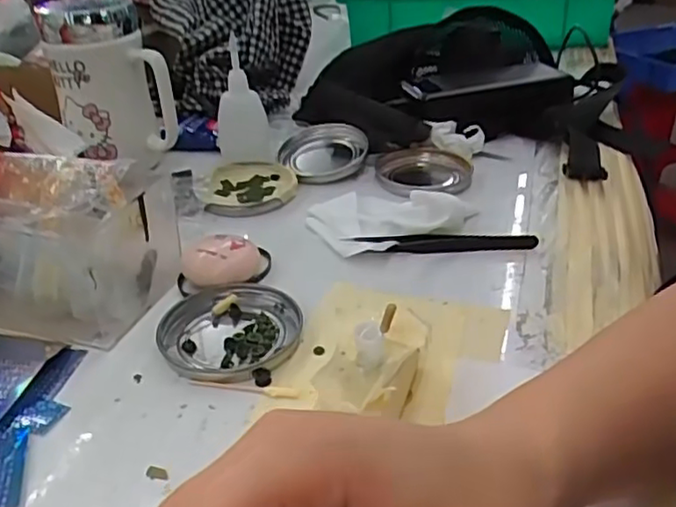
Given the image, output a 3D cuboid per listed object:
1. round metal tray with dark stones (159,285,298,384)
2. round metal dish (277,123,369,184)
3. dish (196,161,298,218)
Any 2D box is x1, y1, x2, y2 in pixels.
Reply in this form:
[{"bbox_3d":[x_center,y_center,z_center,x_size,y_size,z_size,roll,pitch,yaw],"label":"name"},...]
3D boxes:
[{"bbox_3d":[-0.061,0.043,0.370,0.077,0.010,0.076,-1,31,1],"label":"round metal tray with dark stones"},{"bbox_3d":[-0.014,-0.091,0.571,0.075,0.021,0.090,-2,31,-1],"label":"round metal dish"},{"bbox_3d":[-0.073,-0.056,0.527,0.076,0.010,0.083,-10,32,-14],"label":"dish"}]

